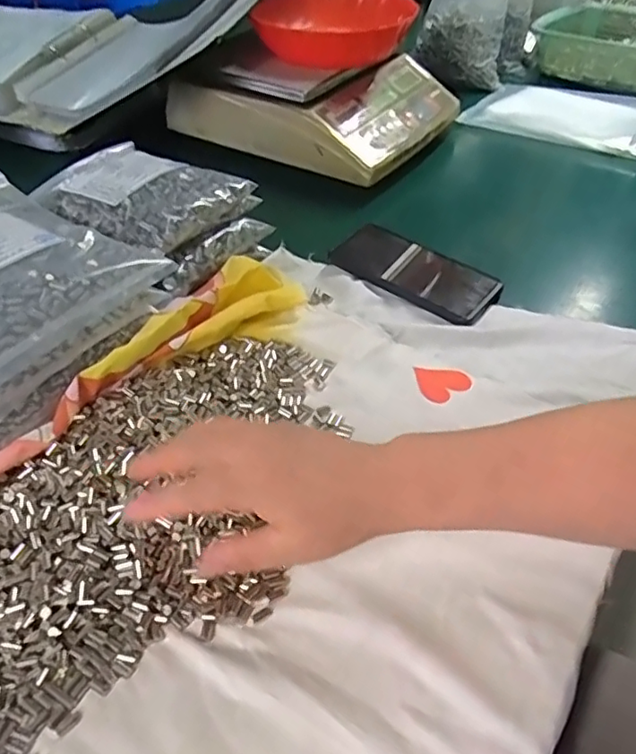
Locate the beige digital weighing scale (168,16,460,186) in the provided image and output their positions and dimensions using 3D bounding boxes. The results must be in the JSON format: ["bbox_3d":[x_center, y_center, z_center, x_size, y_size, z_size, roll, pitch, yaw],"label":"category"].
[{"bbox_3d":[0.002,-0.386,0.806,0.315,0.091,0.252,24,50,22],"label":"beige digital weighing scale"}]

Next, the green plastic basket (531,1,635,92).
[{"bbox_3d":[0.524,-0.563,1.014,0.325,0.092,0.230,35,55,30],"label":"green plastic basket"}]

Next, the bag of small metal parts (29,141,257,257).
[{"bbox_3d":[-0.167,-0.173,0.561,0.165,0.036,0.138,24,50,22],"label":"bag of small metal parts"}]

